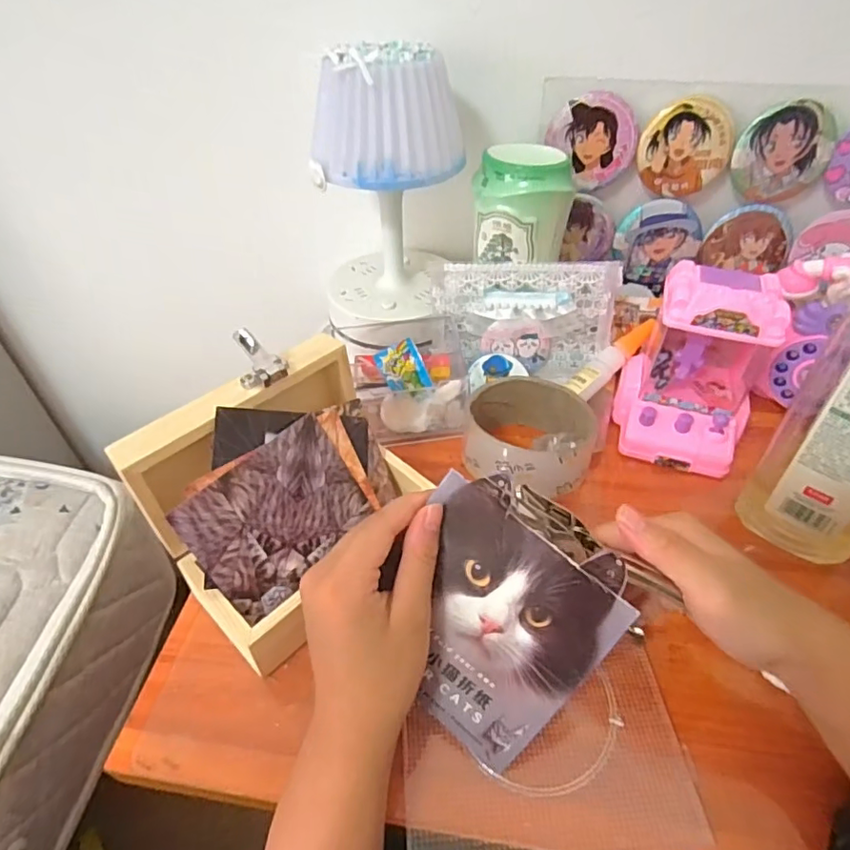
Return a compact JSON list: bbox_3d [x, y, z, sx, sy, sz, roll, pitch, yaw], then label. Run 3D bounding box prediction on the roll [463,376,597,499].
[{"bbox_3d":[0.078,0.010,0.412,0.094,0.046,0.086,0,44,0],"label":"roll"}]

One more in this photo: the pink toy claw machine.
[{"bbox_3d":[0.202,-0.044,0.407,0.091,0.125,0.091,17,46,17],"label":"pink toy claw machine"}]

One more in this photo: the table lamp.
[{"bbox_3d":[-0.028,-0.179,0.435,0.113,0.200,0.116,-5,44,-4],"label":"table lamp"}]

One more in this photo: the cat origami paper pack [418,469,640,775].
[{"bbox_3d":[0.030,0.095,0.270,0.104,0.118,0.007,36,8,8],"label":"cat origami paper pack"}]

